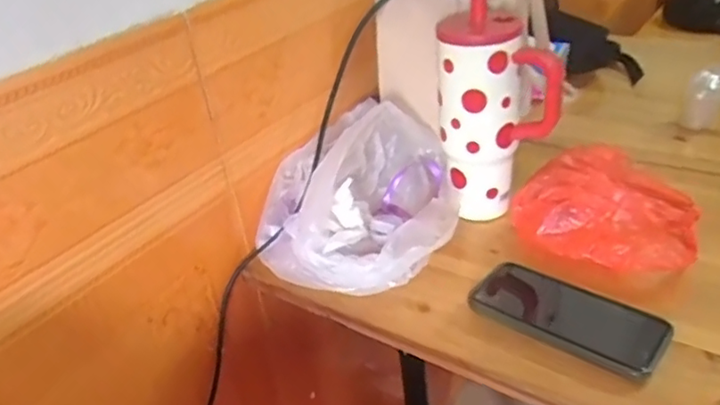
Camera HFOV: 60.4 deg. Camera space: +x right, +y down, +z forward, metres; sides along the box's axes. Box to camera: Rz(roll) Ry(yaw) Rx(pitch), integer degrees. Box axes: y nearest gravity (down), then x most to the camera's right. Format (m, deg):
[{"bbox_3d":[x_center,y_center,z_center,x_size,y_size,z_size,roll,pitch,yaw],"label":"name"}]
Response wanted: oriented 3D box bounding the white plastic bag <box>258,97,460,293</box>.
[{"bbox_3d":[0.002,-0.016,0.680,0.209,0.106,0.282,3,34,16],"label":"white plastic bag"}]

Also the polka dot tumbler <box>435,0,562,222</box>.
[{"bbox_3d":[0.139,-0.080,0.635,0.083,0.205,0.110,-20,35,-20],"label":"polka dot tumbler"}]

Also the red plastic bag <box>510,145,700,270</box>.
[{"bbox_3d":[0.265,-0.001,0.649,0.170,0.060,0.181,19,41,35],"label":"red plastic bag"}]

